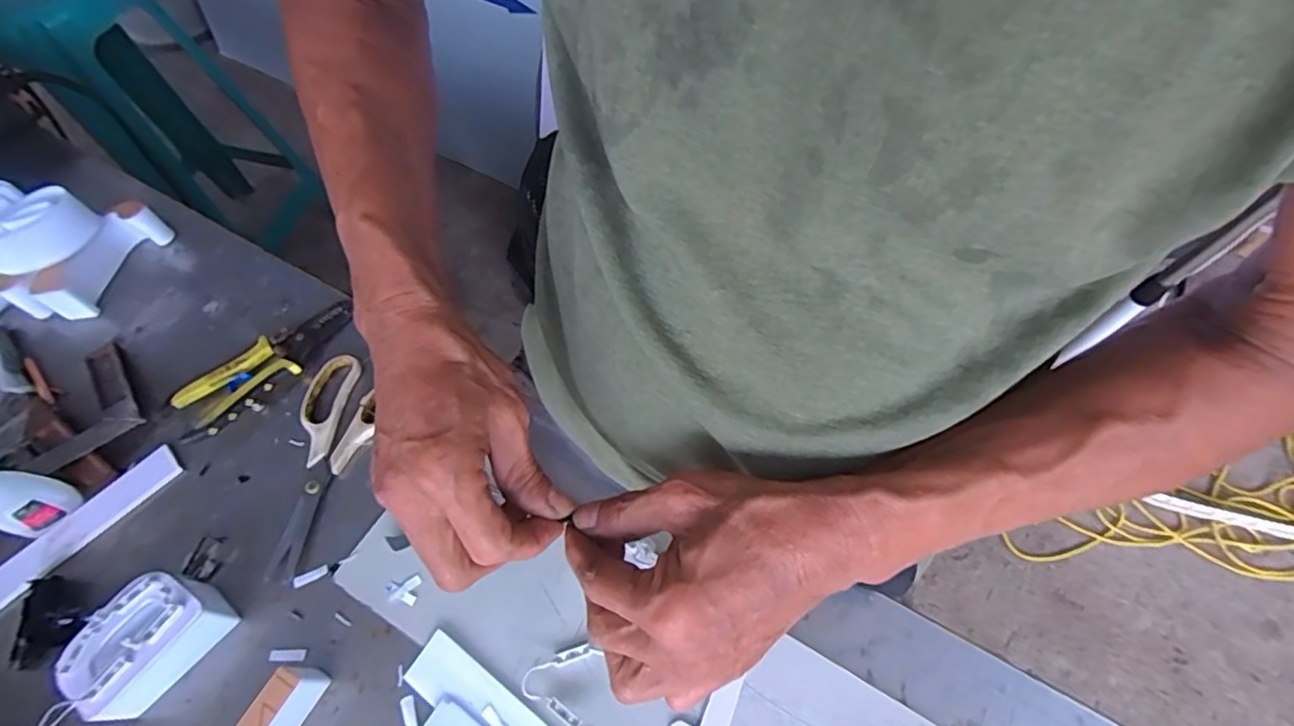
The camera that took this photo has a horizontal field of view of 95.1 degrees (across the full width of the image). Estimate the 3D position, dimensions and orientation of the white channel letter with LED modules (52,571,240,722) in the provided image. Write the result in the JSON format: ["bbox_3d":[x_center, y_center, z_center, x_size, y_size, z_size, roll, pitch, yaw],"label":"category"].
[{"bbox_3d":[-0.345,0.192,0.406,0.049,0.051,0.085,32,67,17],"label":"white channel letter with LED modules"}]

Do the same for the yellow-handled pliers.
[{"bbox_3d":[-0.340,-0.003,0.532,0.061,0.021,0.158,37,69,20],"label":"yellow-handled pliers"}]

